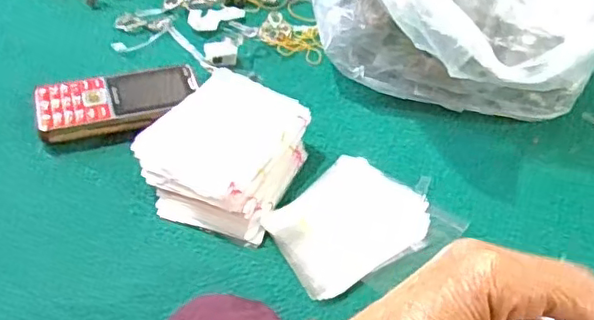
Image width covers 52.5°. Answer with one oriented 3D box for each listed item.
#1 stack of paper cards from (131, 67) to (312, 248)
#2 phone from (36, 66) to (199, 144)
[{"bbox_3d":[-0.051,-0.007,0.434,0.098,0.042,0.111,18,47,13],"label":"stack of paper cards"},{"bbox_3d":[-0.140,-0.045,0.478,0.122,0.022,0.050,-15,49,-18],"label":"phone"}]

